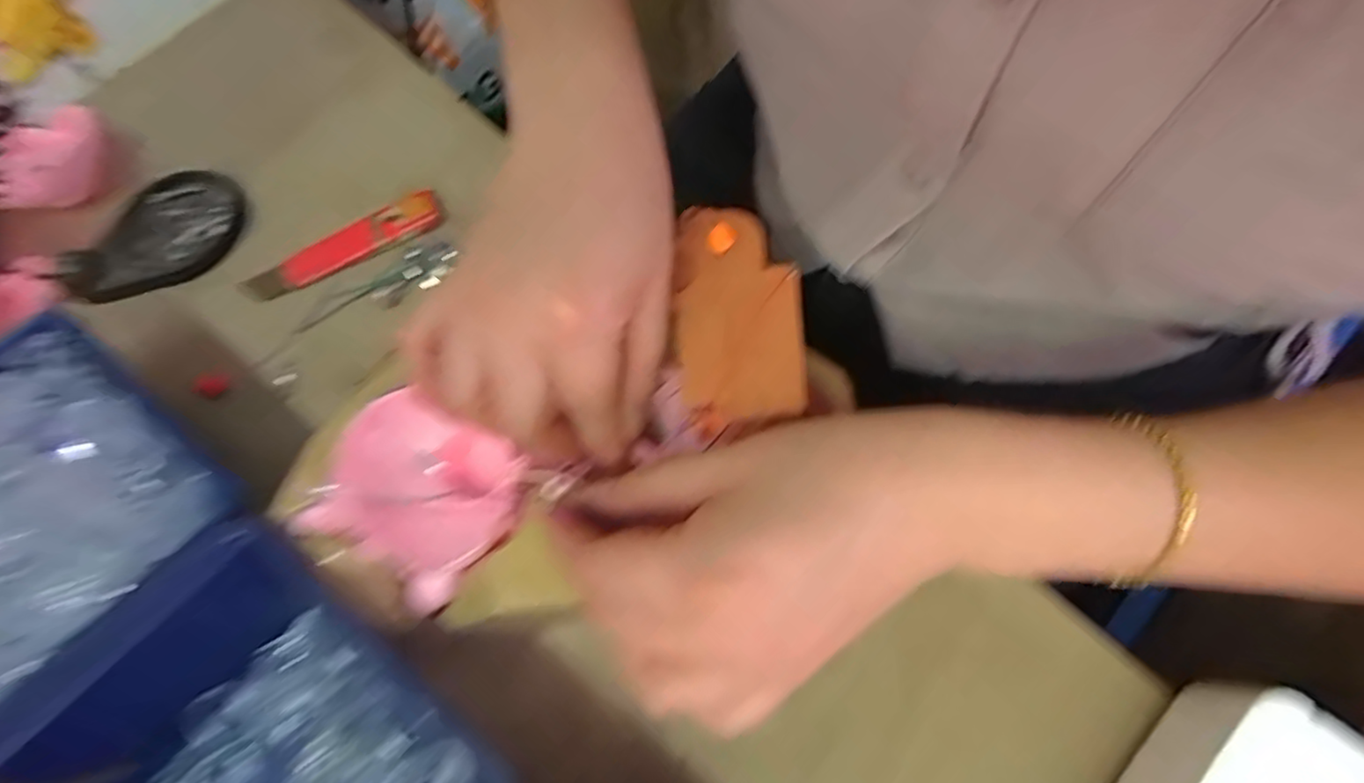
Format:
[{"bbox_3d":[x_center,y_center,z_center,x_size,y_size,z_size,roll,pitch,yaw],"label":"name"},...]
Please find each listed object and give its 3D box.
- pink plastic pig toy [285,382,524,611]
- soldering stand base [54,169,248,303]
[{"bbox_3d":[-0.101,0.038,0.245,0.066,0.020,0.064,32,76,15],"label":"pink plastic pig toy"},{"bbox_3d":[-0.280,-0.083,0.339,0.062,0.011,0.092,34,76,15],"label":"soldering stand base"}]

